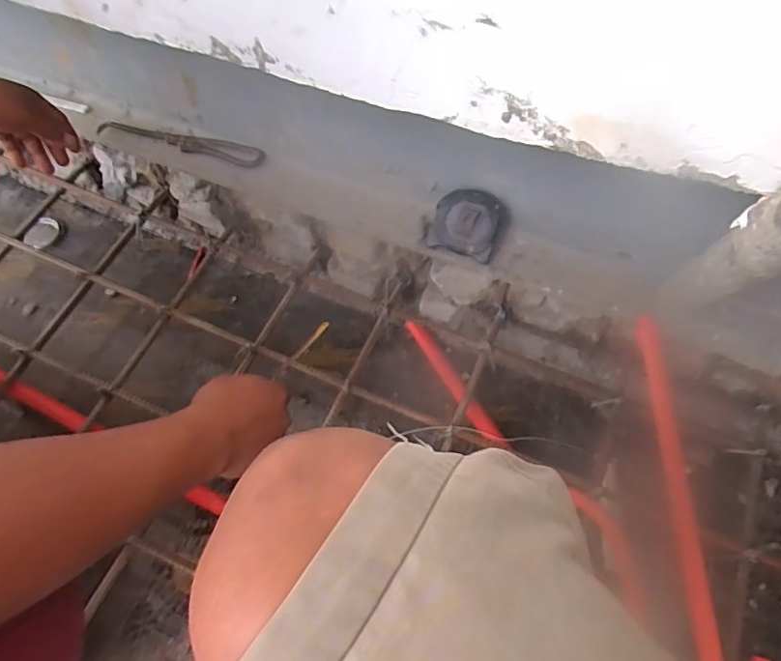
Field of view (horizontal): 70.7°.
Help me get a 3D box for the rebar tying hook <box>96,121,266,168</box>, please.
[{"bbox_3d":[-0.305,-0.271,0.795,0.263,0.035,0.019,12,61,8],"label":"rebar tying hook"}]

